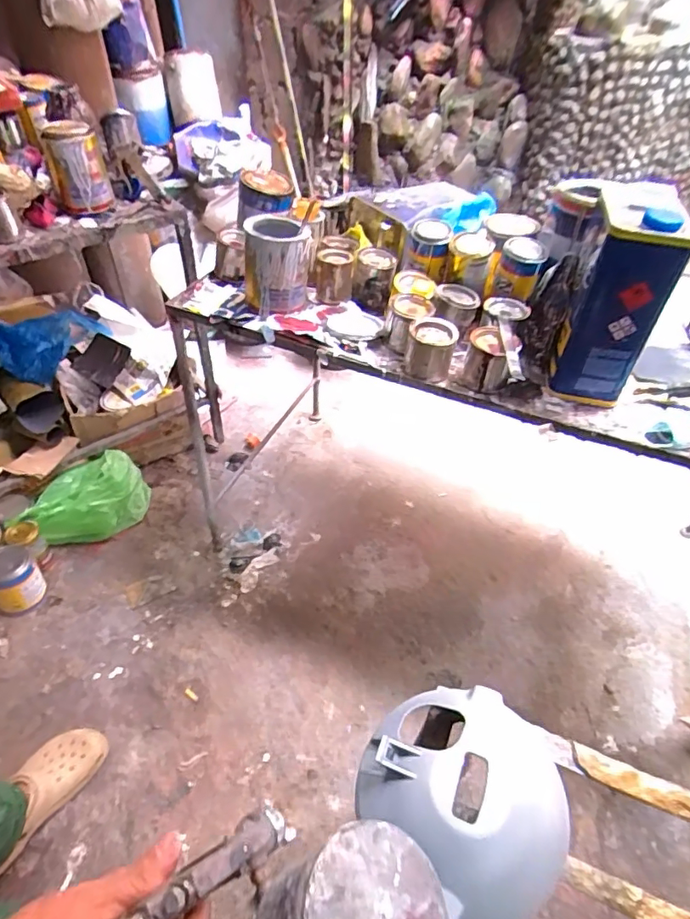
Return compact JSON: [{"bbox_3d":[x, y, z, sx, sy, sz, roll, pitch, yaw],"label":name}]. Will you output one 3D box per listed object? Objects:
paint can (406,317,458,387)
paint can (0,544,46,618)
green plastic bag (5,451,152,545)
[{"bbox_3d":[0.133,-0.172,0.816,0.074,0.070,0.074,7,48,5],"label":"paint can"},{"bbox_3d":[-0.781,0.289,1.222,0.108,0.143,0.112,2,45,-2],"label":"paint can"},{"bbox_3d":[-0.682,0.110,1.371,0.149,0.195,0.311,34,53,26],"label":"green plastic bag"}]

